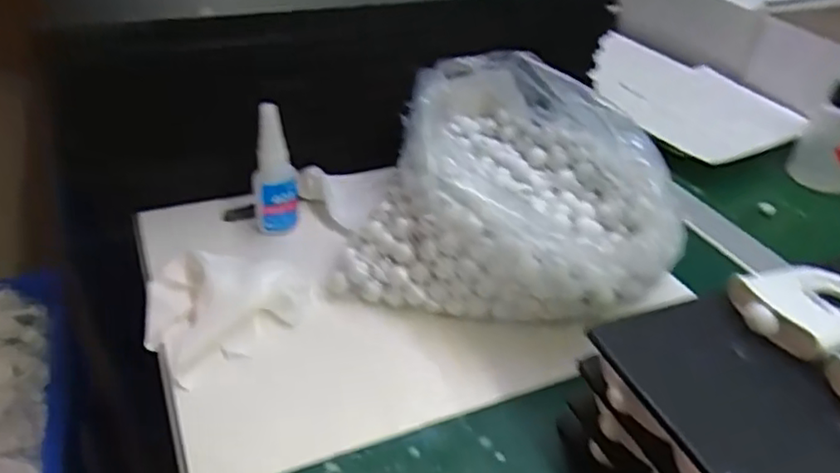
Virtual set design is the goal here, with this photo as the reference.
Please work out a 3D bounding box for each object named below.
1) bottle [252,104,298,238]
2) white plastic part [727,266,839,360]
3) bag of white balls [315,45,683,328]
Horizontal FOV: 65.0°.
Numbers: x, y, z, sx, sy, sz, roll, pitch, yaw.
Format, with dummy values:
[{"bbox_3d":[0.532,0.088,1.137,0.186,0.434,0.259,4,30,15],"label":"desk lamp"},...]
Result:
[{"bbox_3d":[-0.114,-0.056,0.515,0.034,0.107,0.034,-4,37,-14],"label":"bottle"},{"bbox_3d":[0.217,0.039,0.360,0.087,0.017,0.057,-13,39,-24],"label":"white plastic part"},{"bbox_3d":[0.078,-0.040,0.508,0.217,0.113,0.226,14,36,12],"label":"bag of white balls"}]

